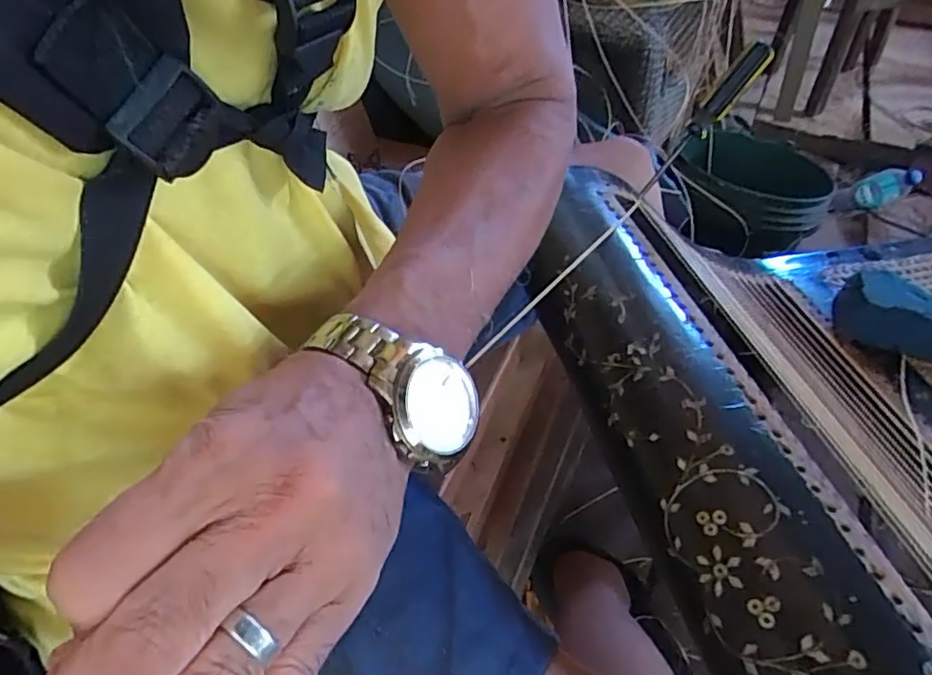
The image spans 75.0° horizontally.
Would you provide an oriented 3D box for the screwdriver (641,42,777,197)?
[{"bbox_3d":[0.210,-0.189,0.542,0.021,0.149,0.023,16,32,-44],"label":"screwdriver"}]

